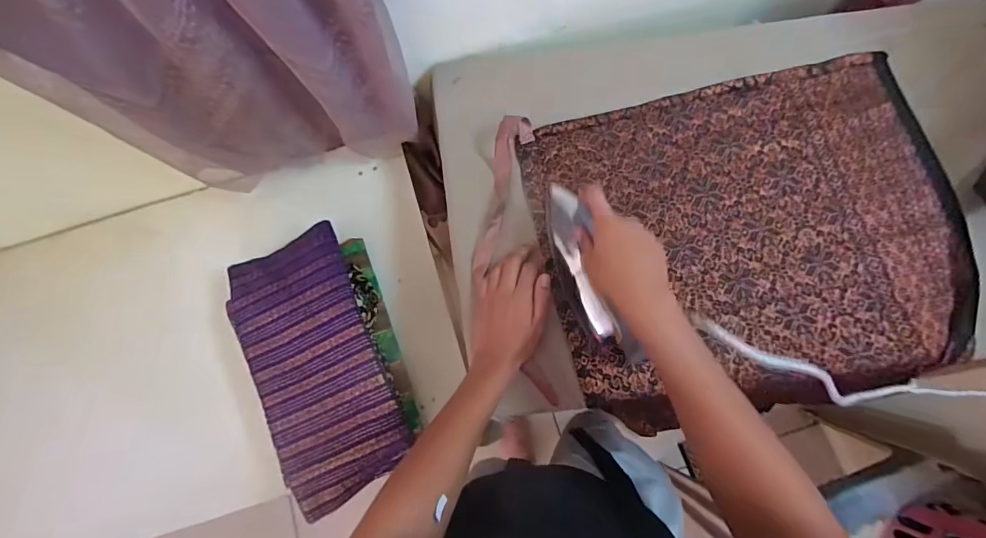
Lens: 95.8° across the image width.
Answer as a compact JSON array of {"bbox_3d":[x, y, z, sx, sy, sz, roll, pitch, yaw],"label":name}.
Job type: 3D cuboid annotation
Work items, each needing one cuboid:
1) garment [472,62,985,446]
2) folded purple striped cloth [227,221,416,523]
[{"bbox_3d":[0.280,-0.038,0.541,0.547,0.024,0.395,-12,78,-1],"label":"garment"},{"bbox_3d":[-0.241,0.125,0.598,0.173,0.035,0.346,-26,78,-4],"label":"folded purple striped cloth"}]

